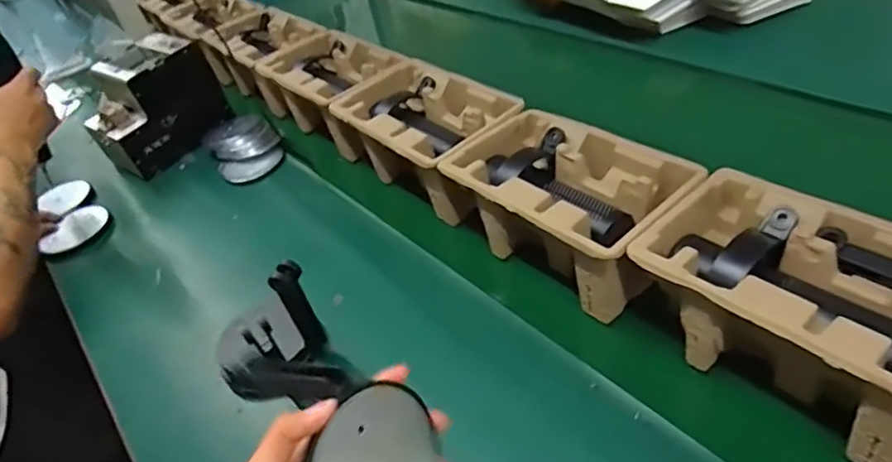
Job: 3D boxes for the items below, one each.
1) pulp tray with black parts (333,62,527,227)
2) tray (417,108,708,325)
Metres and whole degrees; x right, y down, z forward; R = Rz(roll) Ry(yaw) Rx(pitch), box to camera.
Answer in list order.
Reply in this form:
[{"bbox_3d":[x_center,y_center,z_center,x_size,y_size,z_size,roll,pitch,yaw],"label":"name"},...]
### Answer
[{"bbox_3d":[-0.029,-0.119,0.739,0.148,0.111,0.240,-31,46,-26],"label":"pulp tray with black parts"},{"bbox_3d":[0.118,-0.025,0.593,0.146,0.105,0.219,-34,47,-29],"label":"tray"}]

